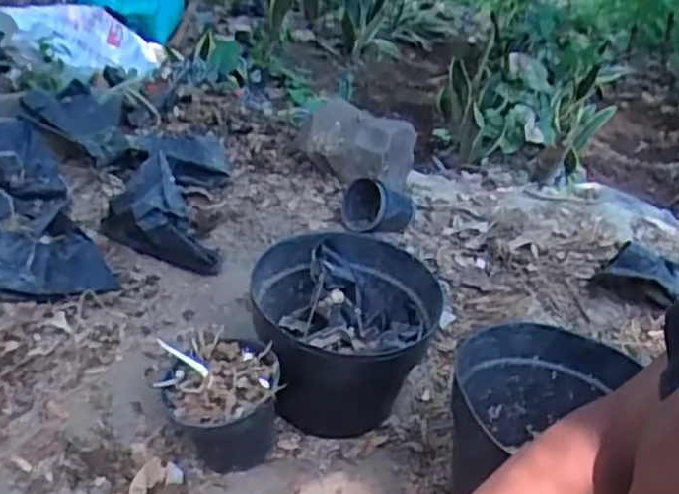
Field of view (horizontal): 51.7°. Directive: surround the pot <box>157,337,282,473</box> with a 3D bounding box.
[{"bbox_3d":[-0.122,0.162,0.740,0.111,0.106,0.117,5,38,-4],"label":"pot"}]

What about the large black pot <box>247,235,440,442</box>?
[{"bbox_3d":[0.006,0.110,0.835,0.202,0.159,0.202,5,38,-4],"label":"large black pot"}]

